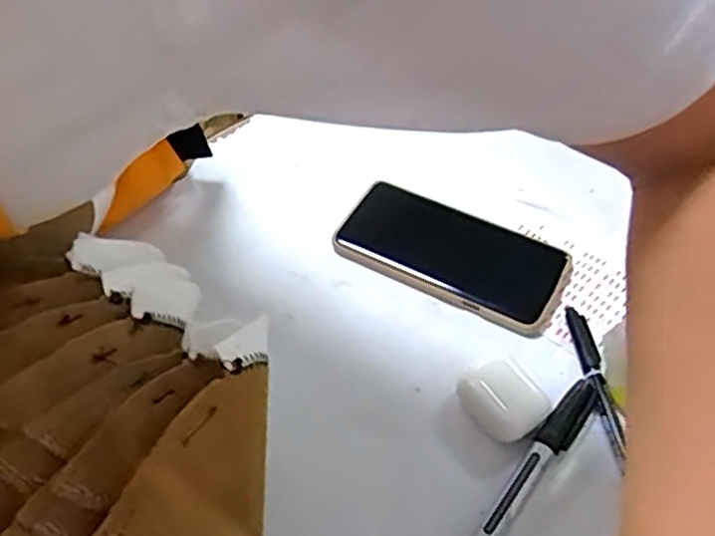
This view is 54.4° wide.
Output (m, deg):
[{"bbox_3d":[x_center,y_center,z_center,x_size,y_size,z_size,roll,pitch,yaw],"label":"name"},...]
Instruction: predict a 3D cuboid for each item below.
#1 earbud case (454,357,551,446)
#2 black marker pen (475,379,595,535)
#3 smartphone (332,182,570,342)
[{"bbox_3d":[0.090,0.080,0.429,0.046,0.016,0.050,-31,58,-21],"label":"earbud case"},{"bbox_3d":[0.101,0.116,0.402,0.018,0.017,0.138,33,60,24],"label":"black marker pen"},{"bbox_3d":[0.069,-0.012,0.505,0.161,0.014,0.078,25,57,19],"label":"smartphone"}]

